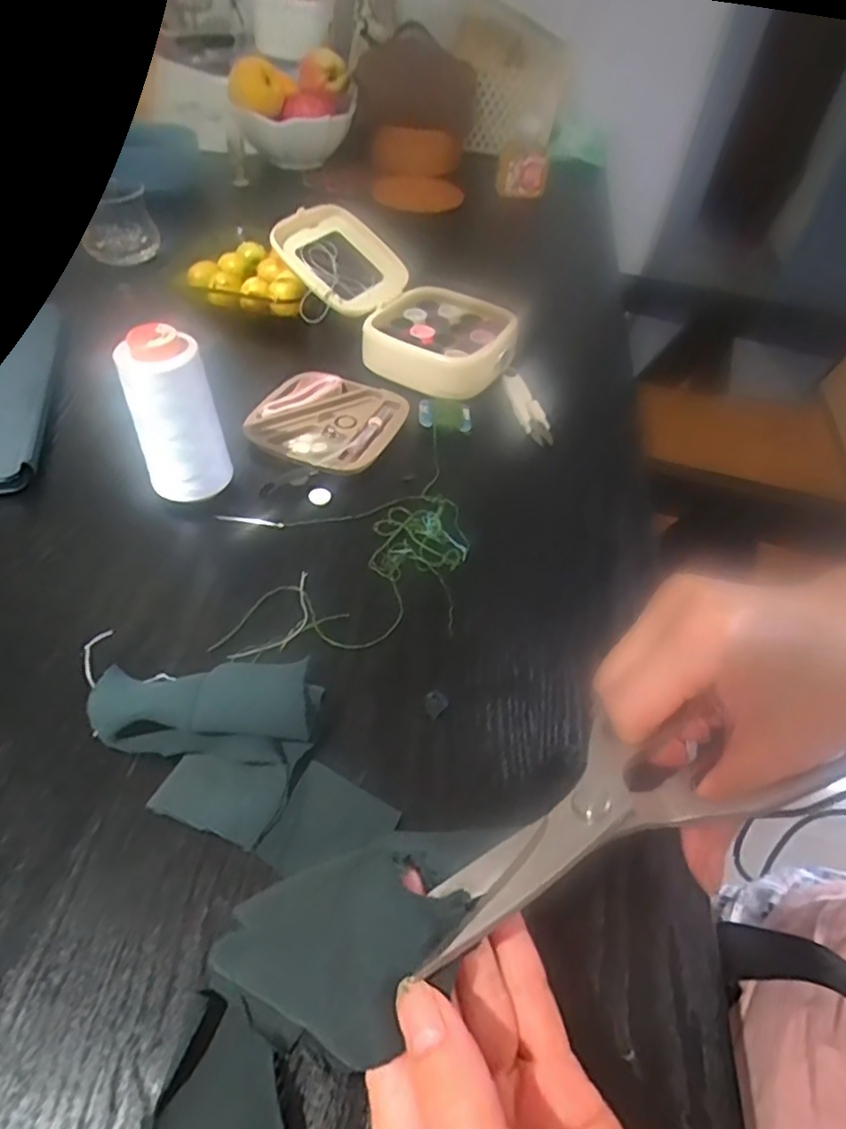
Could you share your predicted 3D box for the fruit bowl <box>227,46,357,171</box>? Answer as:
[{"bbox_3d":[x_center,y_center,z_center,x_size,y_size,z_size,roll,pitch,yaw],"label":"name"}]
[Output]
[{"bbox_3d":[-0.185,-0.671,0.897,0.143,0.133,0.162,7,48,2],"label":"fruit bowl"}]

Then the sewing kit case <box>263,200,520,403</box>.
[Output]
[{"bbox_3d":[-0.023,-0.247,0.561,0.242,0.055,0.130,43,57,11],"label":"sewing kit case"}]

